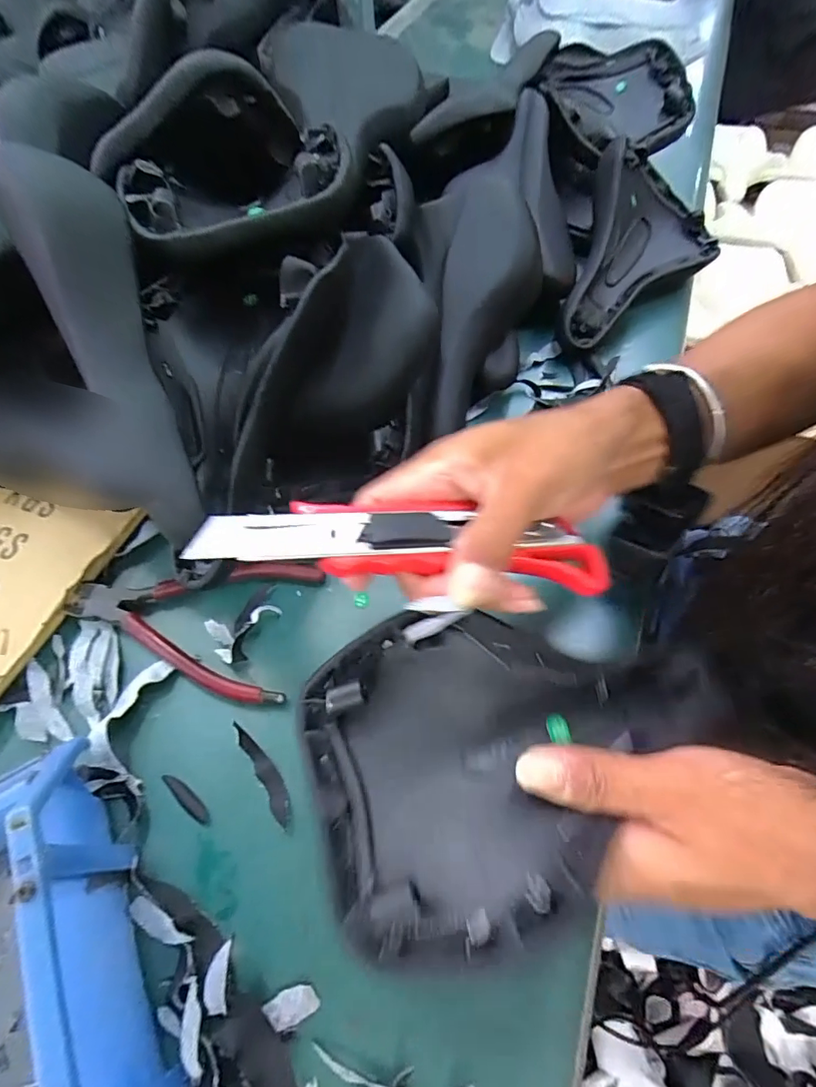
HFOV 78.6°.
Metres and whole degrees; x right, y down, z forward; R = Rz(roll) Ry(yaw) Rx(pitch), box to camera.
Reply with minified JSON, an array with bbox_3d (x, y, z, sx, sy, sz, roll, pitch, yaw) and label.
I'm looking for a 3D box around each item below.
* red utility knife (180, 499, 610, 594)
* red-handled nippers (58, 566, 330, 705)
[{"bbox_3d":[0.002,-0.002,0.207,0.167,0.014,0.035,4,60,-12],"label":"red utility knife"},{"bbox_3d":[-0.133,0.046,0.298,0.151,0.007,0.084,4,61,5],"label":"red-handled nippers"}]

